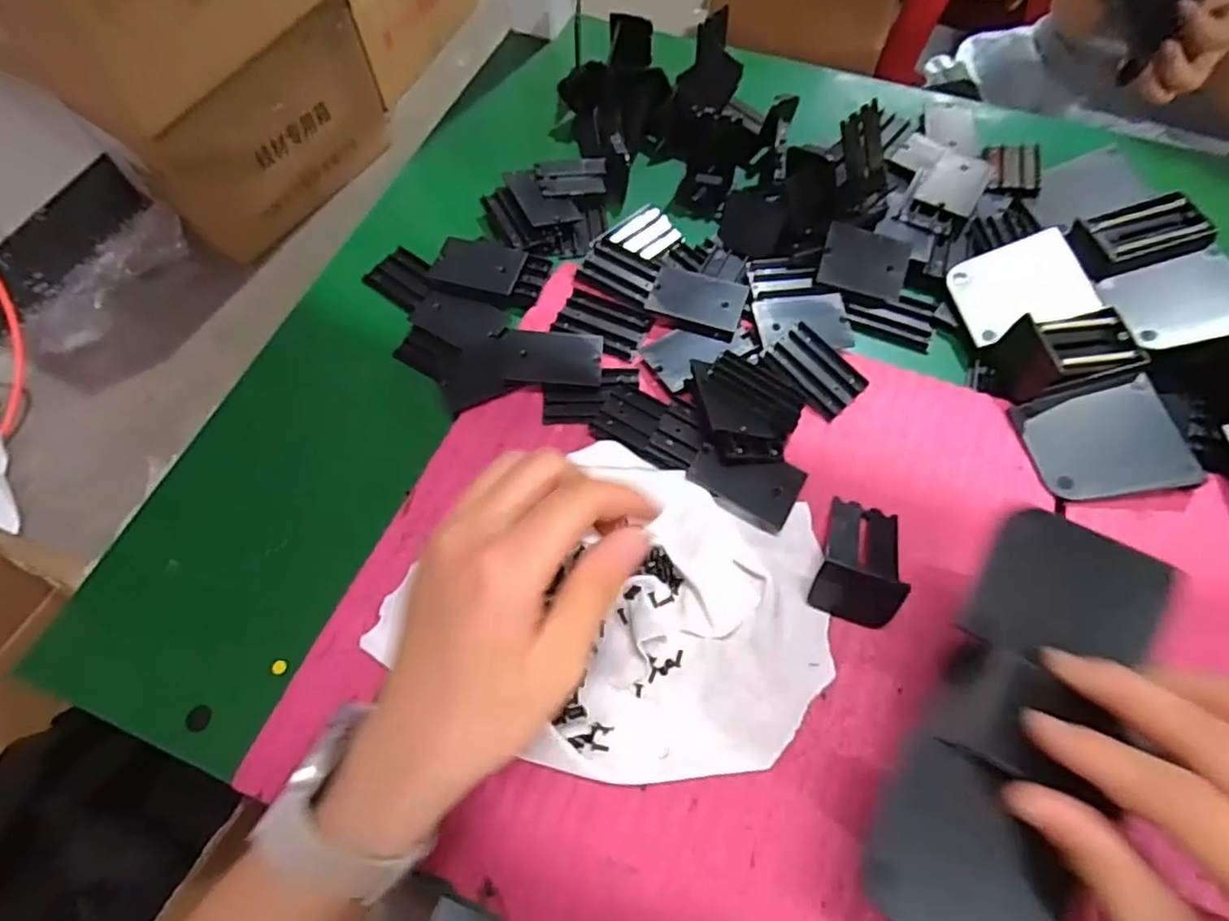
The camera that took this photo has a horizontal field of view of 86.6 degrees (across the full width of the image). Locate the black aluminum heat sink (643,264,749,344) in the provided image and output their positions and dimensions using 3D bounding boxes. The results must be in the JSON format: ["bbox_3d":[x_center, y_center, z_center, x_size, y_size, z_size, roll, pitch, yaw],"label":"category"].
[{"bbox_3d":[0.049,-0.095,0.393,0.055,0.012,0.043,20,65,12],"label":"black aluminum heat sink"}]

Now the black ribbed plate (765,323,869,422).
[{"bbox_3d":[0.114,-0.050,0.372,0.035,0.014,0.051,-40,68,-17],"label":"black ribbed plate"}]

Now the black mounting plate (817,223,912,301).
[{"bbox_3d":[0.153,-0.120,0.397,0.056,0.034,0.004,11,19,-11],"label":"black mounting plate"}]

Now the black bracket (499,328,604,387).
[{"bbox_3d":[-0.037,-0.060,0.377,0.059,0.010,0.032,5,63,5],"label":"black bracket"}]

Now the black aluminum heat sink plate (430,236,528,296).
[{"bbox_3d":[-0.086,-0.124,0.415,0.056,0.008,0.034,16,64,10],"label":"black aluminum heat sink plate"}]

